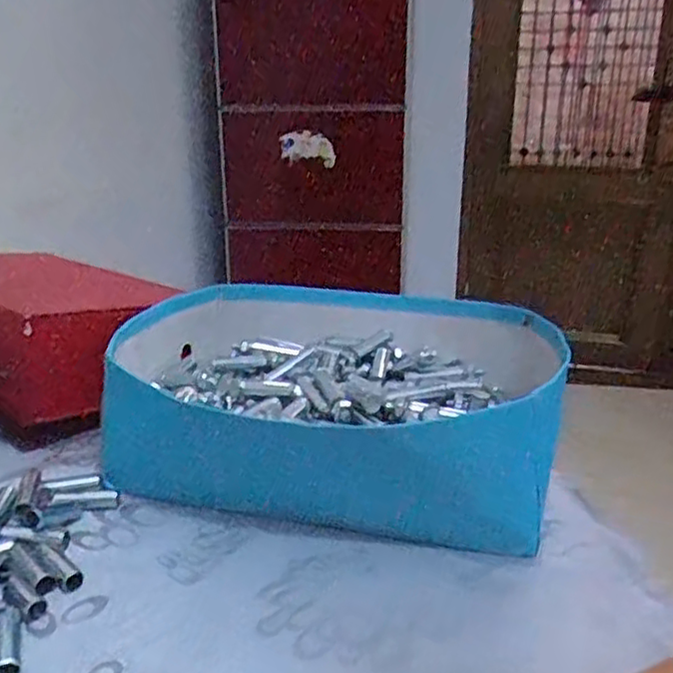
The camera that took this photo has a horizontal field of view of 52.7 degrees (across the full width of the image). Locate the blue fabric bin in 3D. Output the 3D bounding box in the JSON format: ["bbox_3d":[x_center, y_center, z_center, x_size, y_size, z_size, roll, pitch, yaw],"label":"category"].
[{"bbox_3d":[0.001,0.037,0.507,0.298,0.096,0.223,5,19,10],"label":"blue fabric bin"}]

